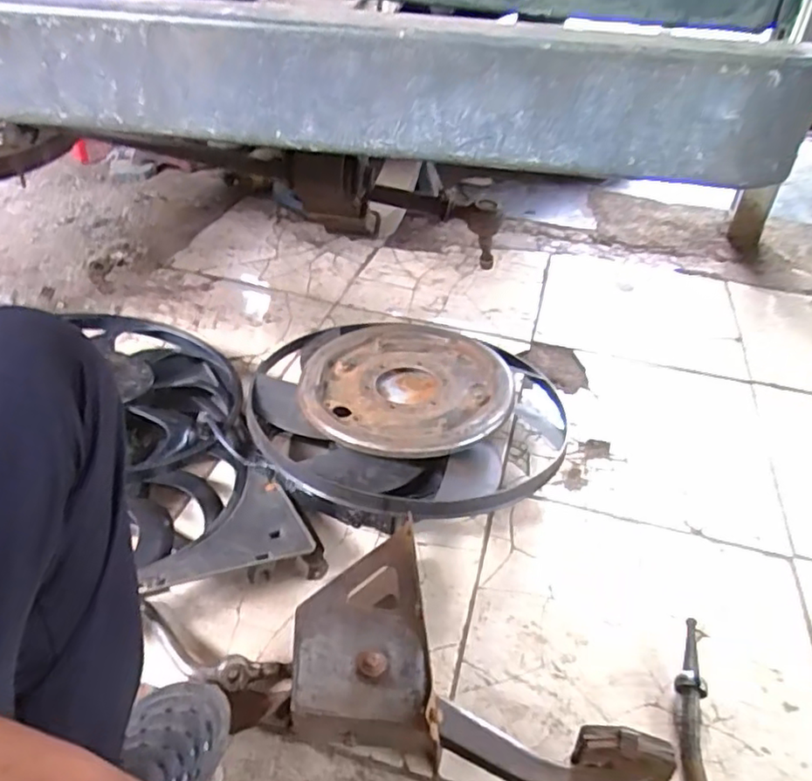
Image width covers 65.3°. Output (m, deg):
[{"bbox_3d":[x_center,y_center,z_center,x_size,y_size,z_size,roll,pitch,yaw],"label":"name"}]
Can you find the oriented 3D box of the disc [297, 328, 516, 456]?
[{"bbox_3d":[0.002,-0.006,0.921,0.293,0.033,0.291,3,38,-2],"label":"disc"}]

